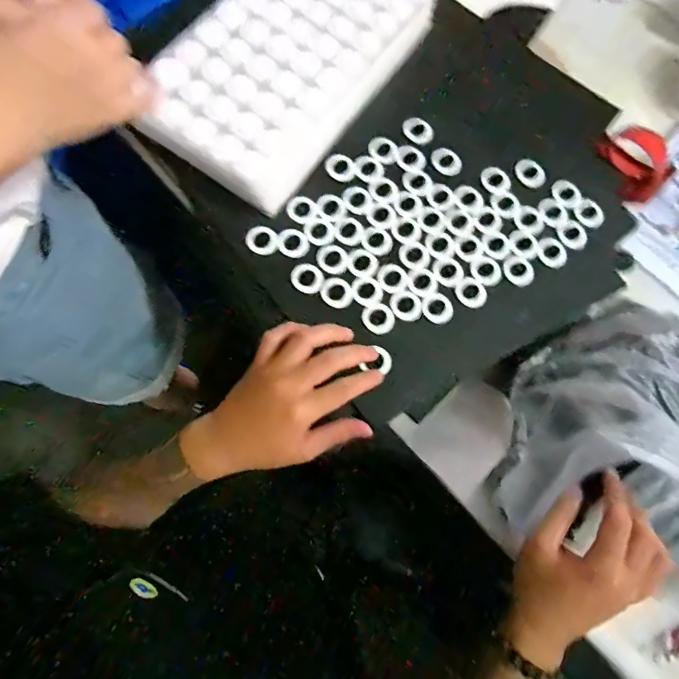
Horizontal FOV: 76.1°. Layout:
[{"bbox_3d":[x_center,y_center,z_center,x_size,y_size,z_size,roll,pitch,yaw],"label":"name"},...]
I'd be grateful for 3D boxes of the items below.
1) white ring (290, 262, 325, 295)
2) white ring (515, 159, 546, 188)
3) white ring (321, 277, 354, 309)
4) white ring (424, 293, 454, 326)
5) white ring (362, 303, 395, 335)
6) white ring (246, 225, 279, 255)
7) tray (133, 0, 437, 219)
[{"bbox_3d":[-0.031,-0.059,0.418,0.031,0.005,0.028,27,75,6],"label":"white ring"},{"bbox_3d":[0.205,-0.178,0.465,0.031,0.004,0.035,-30,77,-9],"label":"white ring"},{"bbox_3d":[-0.002,-0.044,0.418,0.031,0.005,0.028,31,76,7],"label":"white ring"},{"bbox_3d":[0.093,-0.029,0.411,0.028,0.004,0.029,0,74,-1],"label":"white ring"},{"bbox_3d":[0.037,-0.018,0.406,0.028,0.005,0.027,0,74,-1],"label":"white ring"},{"bbox_3d":[-0.076,-0.097,0.424,0.030,0.007,0.027,-3,74,-2],"label":"white ring"},{"bbox_3d":[-0.049,-0.286,0.452,0.172,0.059,0.318,36,76,8],"label":"tray"}]

